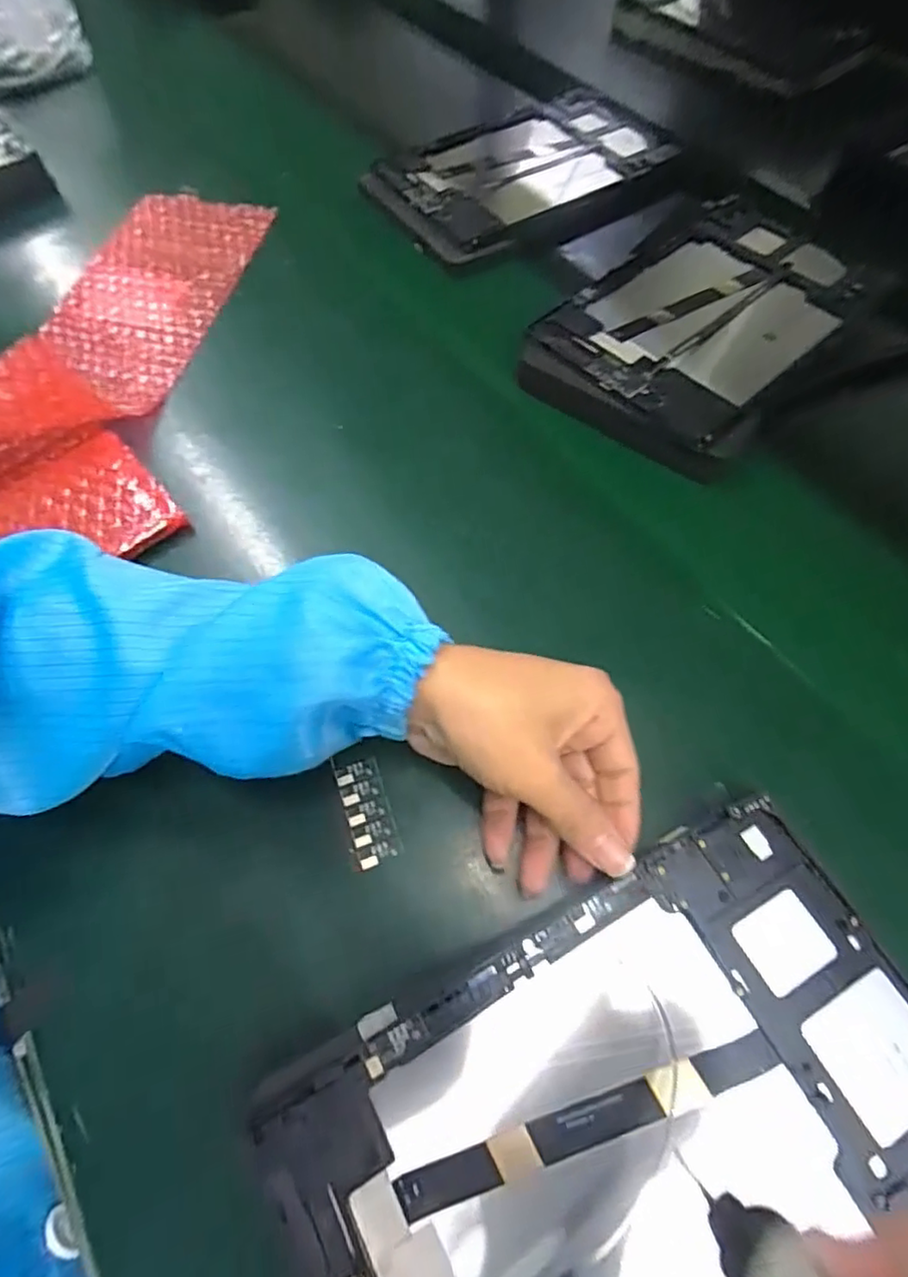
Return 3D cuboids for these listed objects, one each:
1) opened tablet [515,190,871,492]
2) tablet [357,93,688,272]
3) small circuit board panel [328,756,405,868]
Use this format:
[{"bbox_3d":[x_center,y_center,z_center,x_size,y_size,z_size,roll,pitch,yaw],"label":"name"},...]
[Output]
[{"bbox_3d":[0.176,-0.223,0.419,0.154,0.015,0.266,39,69,18],"label":"opened tablet"},{"bbox_3d":[0.067,-0.410,0.527,0.271,0.018,0.148,-32,69,-16],"label":"tablet"},{"bbox_3d":[-0.042,0.083,0.285,0.023,0.004,0.048,-18,65,-9],"label":"small circuit board panel"}]

